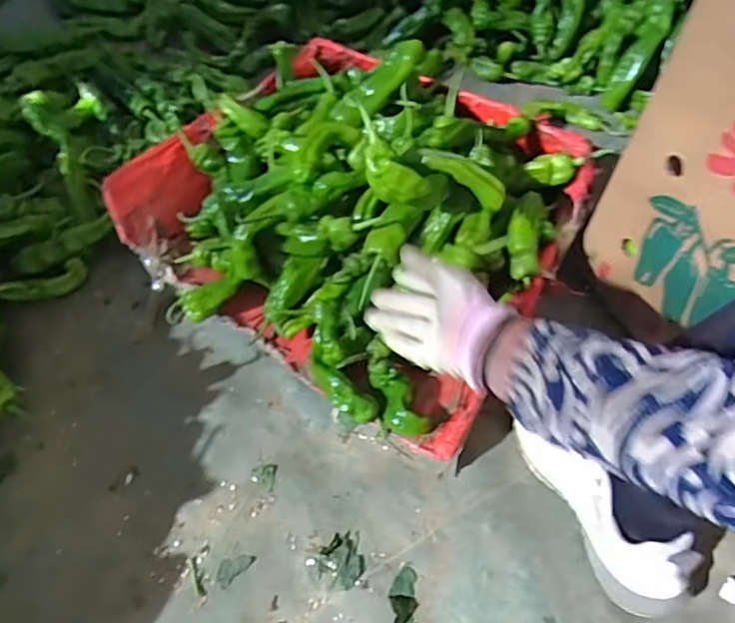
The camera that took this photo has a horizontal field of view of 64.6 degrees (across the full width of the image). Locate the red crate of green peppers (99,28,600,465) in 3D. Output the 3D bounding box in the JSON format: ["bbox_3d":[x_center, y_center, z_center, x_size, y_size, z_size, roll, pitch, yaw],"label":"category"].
[{"bbox_3d":[-0.025,-0.168,0.783,0.571,0.214,0.454,28,61,18],"label":"red crate of green peppers"}]

